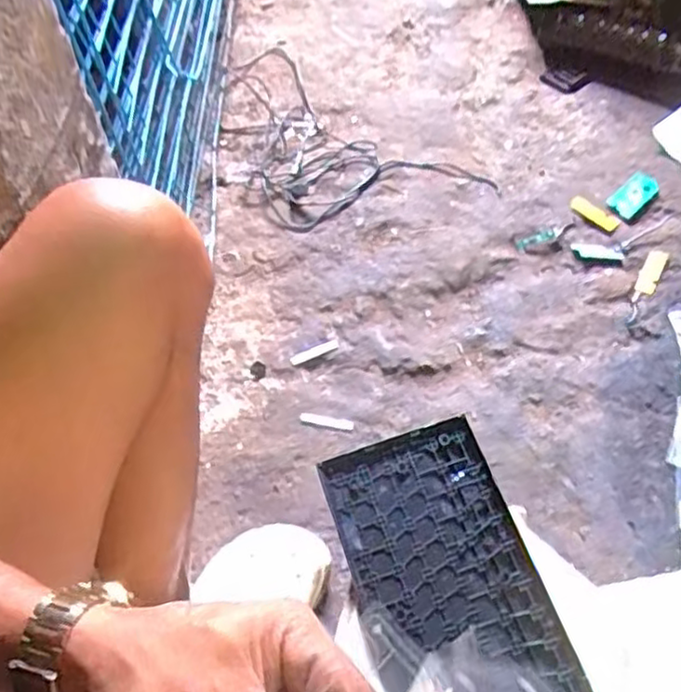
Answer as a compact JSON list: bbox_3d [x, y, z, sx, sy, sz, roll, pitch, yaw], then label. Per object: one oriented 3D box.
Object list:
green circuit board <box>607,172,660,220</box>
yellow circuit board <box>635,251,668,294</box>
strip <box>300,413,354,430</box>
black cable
[{"bbox_3d":[0.420,-0.215,0.979,0.084,0.010,0.041,-40,66,-21],"label":"green circuit board"},{"bbox_3d":[0.418,-0.099,0.925,0.026,0.010,0.074,25,62,15],"label":"yellow circuit board"},{"bbox_3d":[-0.016,0.088,0.805,0.062,0.005,0.012,9,59,7],"label":"strip"},{"bbox_3d":[-0.031,-0.286,1.015,0.438,0.023,0.251,37,66,21],"label":"black cable"}]

